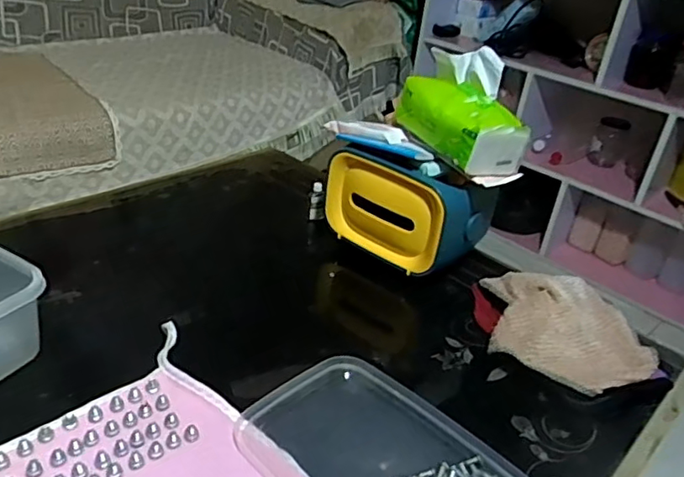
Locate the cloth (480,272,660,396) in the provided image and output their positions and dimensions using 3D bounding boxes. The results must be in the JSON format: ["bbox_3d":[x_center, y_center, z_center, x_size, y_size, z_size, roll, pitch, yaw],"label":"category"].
[{"bbox_3d":[0.262,0.106,0.681,0.184,0.050,0.209,11,30,5],"label":"cloth"}]

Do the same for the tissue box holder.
[{"bbox_3d":[0.091,-0.053,0.795,0.206,0.134,0.125,26,34,28],"label":"tissue box holder"}]

